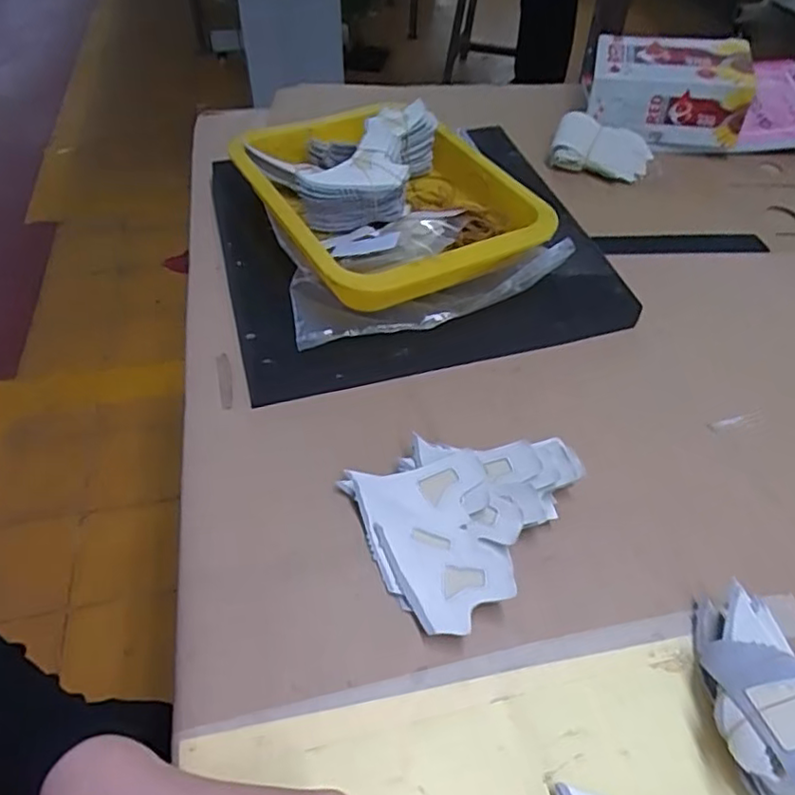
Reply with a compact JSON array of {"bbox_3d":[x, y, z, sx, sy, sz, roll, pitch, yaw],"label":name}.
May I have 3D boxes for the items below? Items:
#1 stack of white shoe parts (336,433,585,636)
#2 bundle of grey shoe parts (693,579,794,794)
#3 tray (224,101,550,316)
[{"bbox_3d":[0.047,0.067,0.377,0.128,0.034,0.111,-20,51,-16],"label":"stack of white shoe parts"},{"bbox_3d":[0.173,0.142,0.303,0.053,0.054,0.110,-7,36,-5],"label":"bundle of grey shoe parts"},{"bbox_3d":[-0.010,-0.172,0.537,0.190,0.064,0.249,-25,53,-20],"label":"tray"}]

